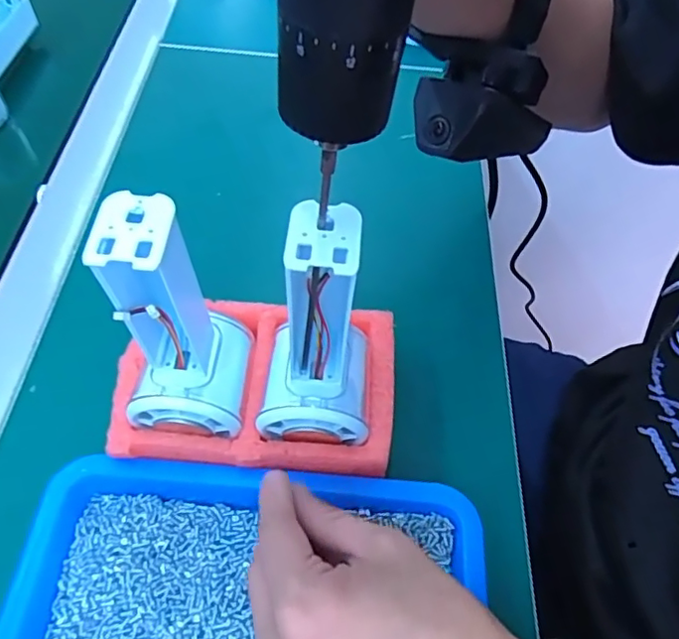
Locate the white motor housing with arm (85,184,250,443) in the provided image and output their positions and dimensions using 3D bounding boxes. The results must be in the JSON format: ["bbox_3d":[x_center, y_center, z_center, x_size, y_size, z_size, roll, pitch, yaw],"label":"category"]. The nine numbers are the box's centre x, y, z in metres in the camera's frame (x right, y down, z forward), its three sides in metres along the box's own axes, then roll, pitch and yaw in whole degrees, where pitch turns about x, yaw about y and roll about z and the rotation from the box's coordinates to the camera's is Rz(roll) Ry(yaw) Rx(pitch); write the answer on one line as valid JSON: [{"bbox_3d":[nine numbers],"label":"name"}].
[{"bbox_3d":[-0.074,0.007,0.255,0.054,0.151,0.056,5,57,0],"label":"white motor housing with arm"}]

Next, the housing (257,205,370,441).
[{"bbox_3d":[-0.009,0.005,0.245,0.051,0.121,0.053,4,57,-1],"label":"housing"}]

